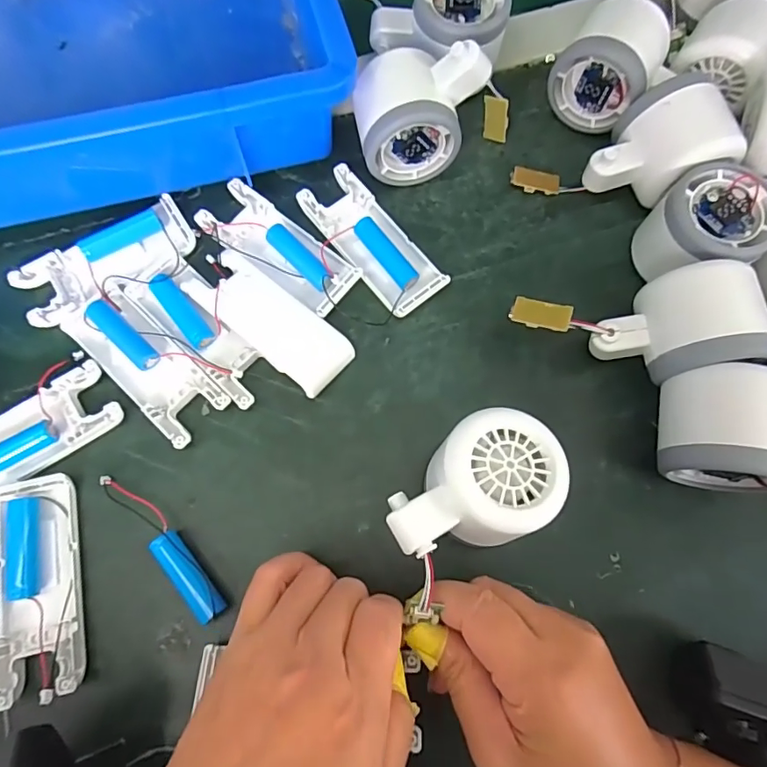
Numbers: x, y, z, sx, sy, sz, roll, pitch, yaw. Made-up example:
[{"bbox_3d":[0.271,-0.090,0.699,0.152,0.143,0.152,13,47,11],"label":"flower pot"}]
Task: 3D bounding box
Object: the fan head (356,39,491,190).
[{"bbox_3d":[0.022,-0.165,0.300,0.076,0.066,0.051,-12,76,-4],"label":"fan head"}]

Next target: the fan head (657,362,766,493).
[{"bbox_3d":[0.187,0.026,0.255,0.077,0.051,0.057,12,75,2],"label":"fan head"}]

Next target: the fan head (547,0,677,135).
[{"bbox_3d":[0.147,-0.202,0.319,0.059,0.055,0.060,39,78,9],"label":"fan head"}]

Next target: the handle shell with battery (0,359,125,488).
[{"bbox_3d":[-0.198,0.031,0.269,0.103,0.015,0.041,-34,78,-9],"label":"handle shell with battery"}]

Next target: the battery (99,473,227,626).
[{"bbox_3d":[-0.114,0.083,0.259,0.014,0.021,0.093,-41,79,-10],"label":"battery"}]

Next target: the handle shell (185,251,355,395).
[{"bbox_3d":[-0.065,-0.037,0.289,0.098,0.016,0.041,39,78,9],"label":"handle shell"}]

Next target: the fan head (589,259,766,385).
[{"bbox_3d":[0.159,-0.029,0.270,0.084,0.055,0.055,-8,75,-3],"label":"fan head"}]

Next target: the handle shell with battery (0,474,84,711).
[{"bbox_3d":[-0.178,0.102,0.249,0.038,0.017,0.104,-12,76,-4],"label":"handle shell with battery"}]

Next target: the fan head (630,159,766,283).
[{"bbox_3d":[0.184,-0.087,0.287,0.069,0.053,0.055,-27,77,-8],"label":"fan head"}]

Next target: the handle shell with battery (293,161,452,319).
[{"bbox_3d":[-0.007,-0.089,0.307,0.040,0.012,0.103,-37,79,-10],"label":"handle shell with battery"}]

